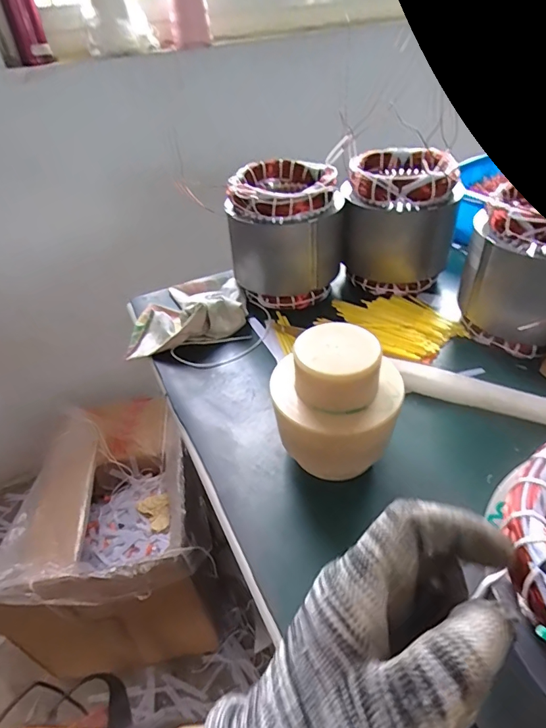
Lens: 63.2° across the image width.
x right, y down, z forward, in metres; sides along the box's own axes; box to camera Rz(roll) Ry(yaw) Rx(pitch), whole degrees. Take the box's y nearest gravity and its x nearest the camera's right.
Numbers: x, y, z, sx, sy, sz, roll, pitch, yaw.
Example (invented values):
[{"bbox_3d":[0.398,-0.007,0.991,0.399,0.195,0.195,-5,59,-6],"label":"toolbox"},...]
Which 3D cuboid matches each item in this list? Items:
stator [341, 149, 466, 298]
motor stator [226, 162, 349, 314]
[{"bbox_3d":[0.179,-0.207,0.635,0.144,0.156,0.144,7,41,13],"label":"stator"},{"bbox_3d":[0.020,-0.185,0.631,0.146,0.158,0.146,0,40,6],"label":"motor stator"}]

